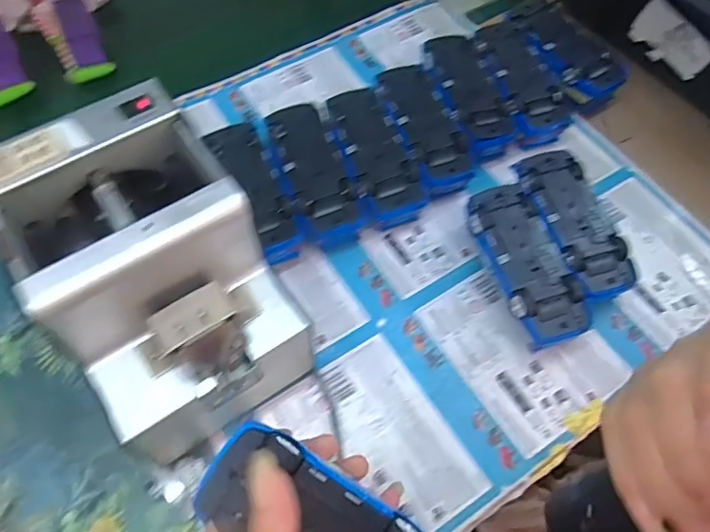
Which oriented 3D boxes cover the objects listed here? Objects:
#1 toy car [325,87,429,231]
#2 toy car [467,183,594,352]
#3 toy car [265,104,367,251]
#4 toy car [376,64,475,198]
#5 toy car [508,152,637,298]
[{"bbox_3d":[0.015,-0.089,0.477,0.053,0.043,0.130,-17,63,-11],"label":"toy car"},{"bbox_3d":[0.129,0.001,0.426,0.052,0.042,0.128,-14,60,-9],"label":"toy car"},{"bbox_3d":[-0.036,-0.074,0.468,0.053,0.043,0.130,-18,63,-11],"label":"toy car"},{"bbox_3d":[0.060,-0.115,0.494,0.053,0.046,0.135,-17,63,-11],"label":"toy car"},{"bbox_3d":[0.169,-0.029,0.446,0.057,0.042,0.131,-14,61,-9],"label":"toy car"}]

